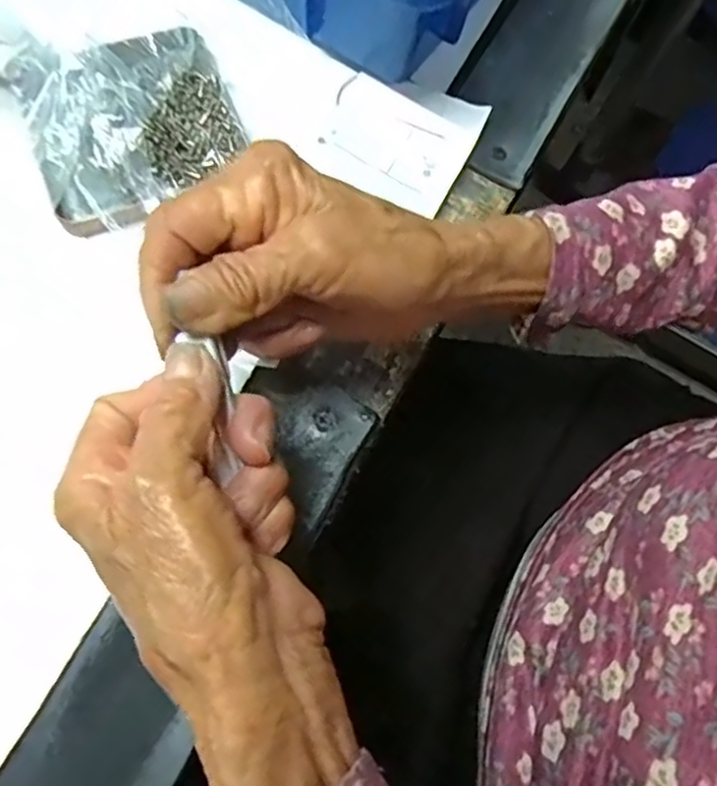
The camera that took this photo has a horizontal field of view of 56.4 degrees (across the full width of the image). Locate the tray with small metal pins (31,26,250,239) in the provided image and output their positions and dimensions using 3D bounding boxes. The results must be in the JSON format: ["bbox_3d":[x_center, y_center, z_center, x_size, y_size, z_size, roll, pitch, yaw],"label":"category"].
[{"bbox_3d":[-0.106,-0.129,0.319,0.095,0.035,0.087,-26,79,-6],"label":"tray with small metal pins"}]

